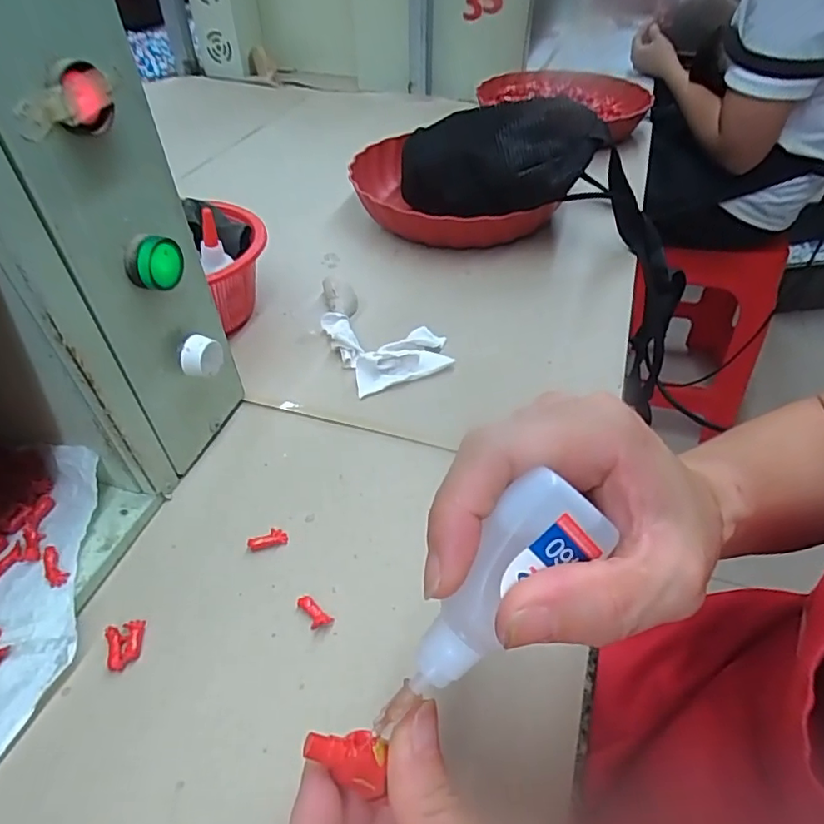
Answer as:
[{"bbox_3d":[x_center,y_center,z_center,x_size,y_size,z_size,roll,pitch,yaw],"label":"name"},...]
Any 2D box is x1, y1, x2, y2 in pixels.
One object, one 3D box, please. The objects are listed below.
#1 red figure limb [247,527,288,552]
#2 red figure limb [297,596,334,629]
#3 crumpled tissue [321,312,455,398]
[{"bbox_3d":[-0.087,0.077,0.339,0.023,0.007,0.010,-15,47,-16],"label":"red figure limb"},{"bbox_3d":[-0.054,0.110,0.306,0.022,0.006,0.011,30,51,25],"label":"red figure limb"},{"bbox_3d":[-0.021,-0.060,0.467,0.083,0.019,0.098,-17,48,-18],"label":"crumpled tissue"}]

